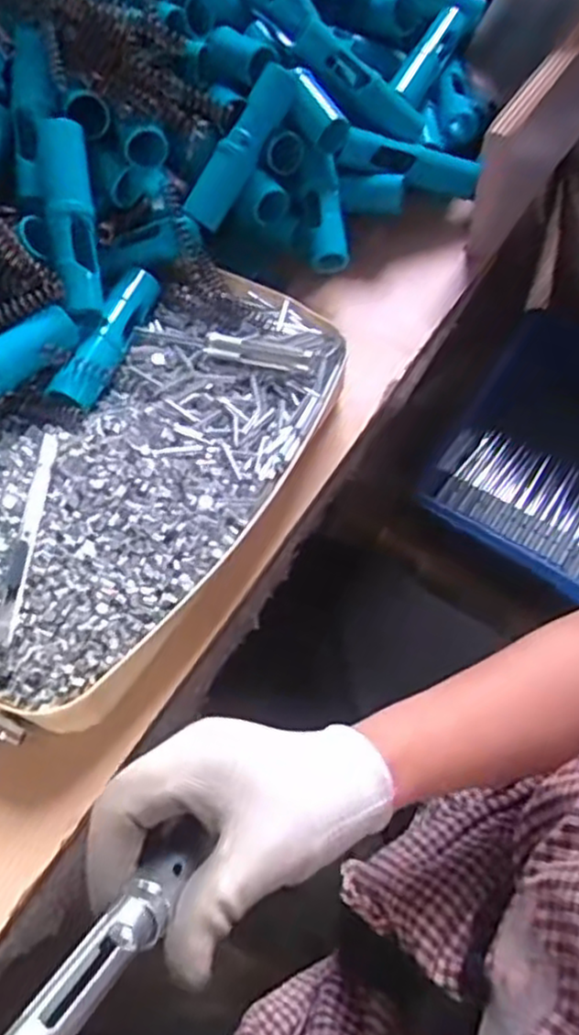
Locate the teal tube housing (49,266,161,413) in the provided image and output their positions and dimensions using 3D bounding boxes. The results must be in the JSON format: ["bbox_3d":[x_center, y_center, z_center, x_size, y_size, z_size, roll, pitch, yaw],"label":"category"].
[{"bbox_3d":[-0.123,-0.130,0.497,0.025,0.031,0.132,13,60,12],"label":"teal tube housing"}]

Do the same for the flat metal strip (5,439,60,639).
[{"bbox_3d":[-0.149,0.005,0.411,0.012,0.009,0.134,-4,58,2],"label":"flat metal strip"}]

